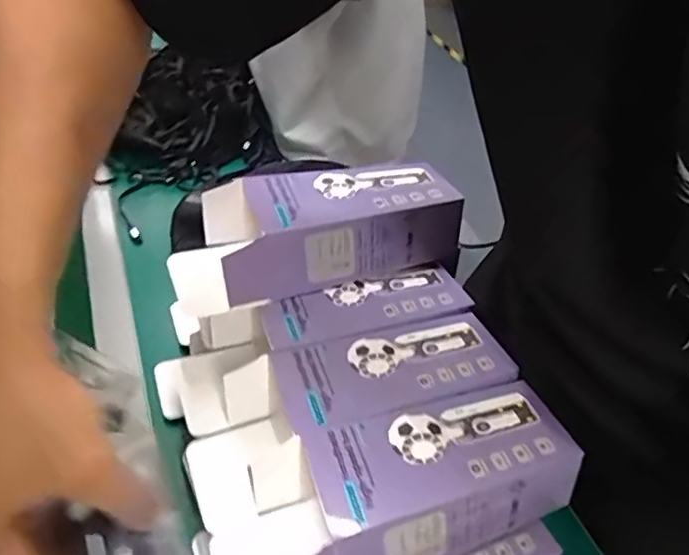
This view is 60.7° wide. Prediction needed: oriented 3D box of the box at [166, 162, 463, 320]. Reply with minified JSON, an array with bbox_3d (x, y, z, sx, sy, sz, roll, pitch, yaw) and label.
[{"bbox_3d":[-0.026,-0.044,0.554,0.267,0.071,0.100,-12,46,-18],"label":"box"}]

